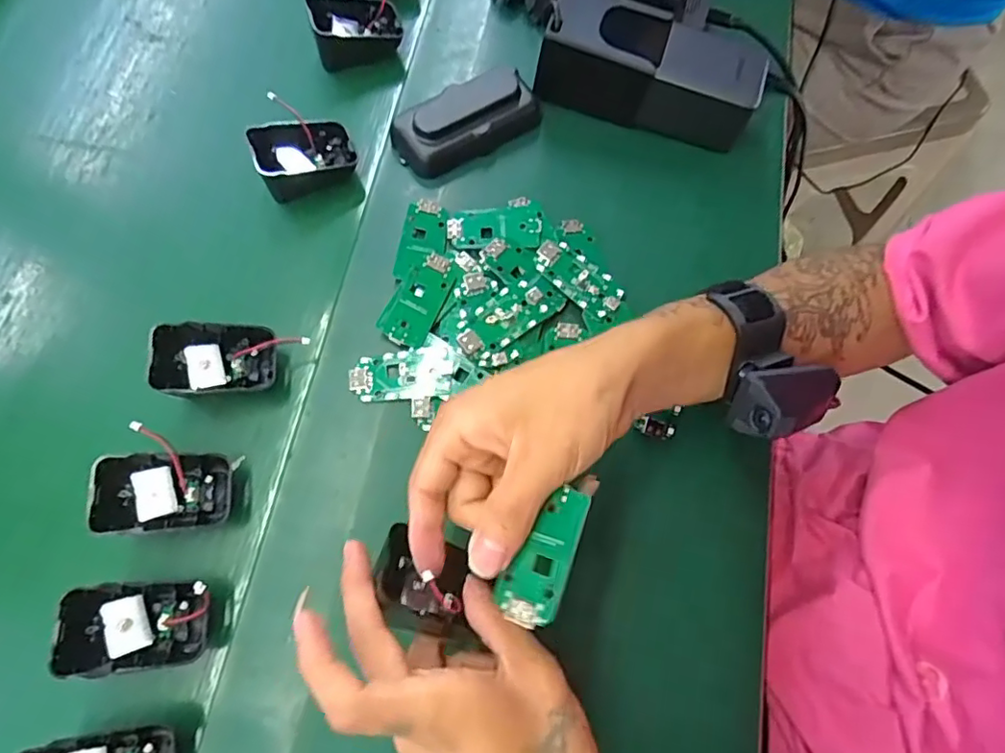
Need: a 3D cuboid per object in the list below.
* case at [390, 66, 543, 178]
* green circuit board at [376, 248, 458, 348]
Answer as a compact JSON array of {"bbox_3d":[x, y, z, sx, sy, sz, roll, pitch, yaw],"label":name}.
[{"bbox_3d":[-0.024,-0.183,0.415,0.106,0.034,0.044,-29,75,-8],"label":"case"},{"bbox_3d":[-0.054,-0.052,0.377,0.031,0.007,0.064,24,74,8],"label":"green circuit board"}]

